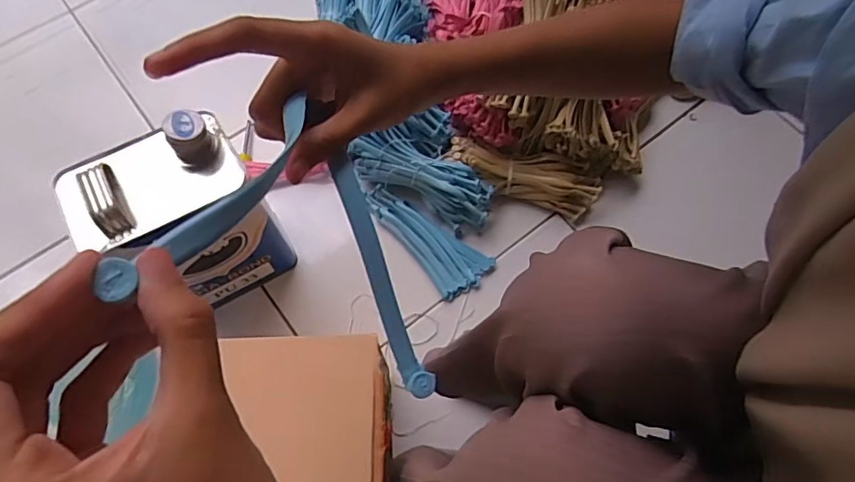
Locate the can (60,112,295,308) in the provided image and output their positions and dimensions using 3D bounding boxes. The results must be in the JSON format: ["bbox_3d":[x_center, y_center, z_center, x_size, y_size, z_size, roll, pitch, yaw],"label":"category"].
[{"bbox_3d":[-0.273,-0.023,0.609,0.165,0.256,0.105,-27,70,-11],"label":"can"}]

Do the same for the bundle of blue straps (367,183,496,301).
[{"bbox_3d":[-0.010,0.003,0.750,0.200,0.020,0.079,34,71,13],"label":"bundle of blue straps"}]

